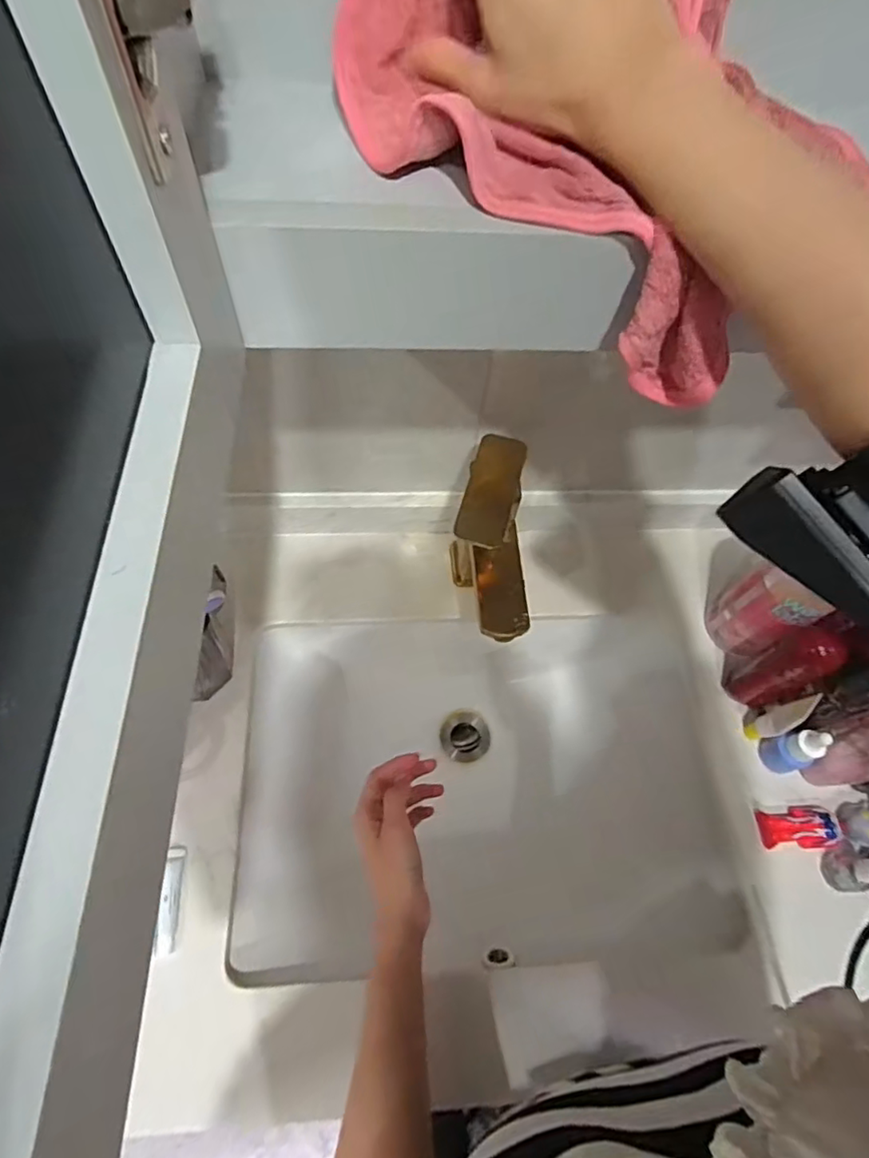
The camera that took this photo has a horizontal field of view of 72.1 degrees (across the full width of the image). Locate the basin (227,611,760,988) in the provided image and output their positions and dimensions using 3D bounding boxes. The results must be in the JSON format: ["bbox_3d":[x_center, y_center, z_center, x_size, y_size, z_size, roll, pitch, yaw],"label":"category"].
[{"bbox_3d":[0.042,0.201,0.620,0.438,0.175,0.320,-1,62,-4],"label":"basin"}]

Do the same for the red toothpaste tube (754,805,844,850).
[{"bbox_3d":[0.320,0.218,0.524,0.060,0.023,0.035,0,62,-4],"label":"red toothpaste tube"}]

